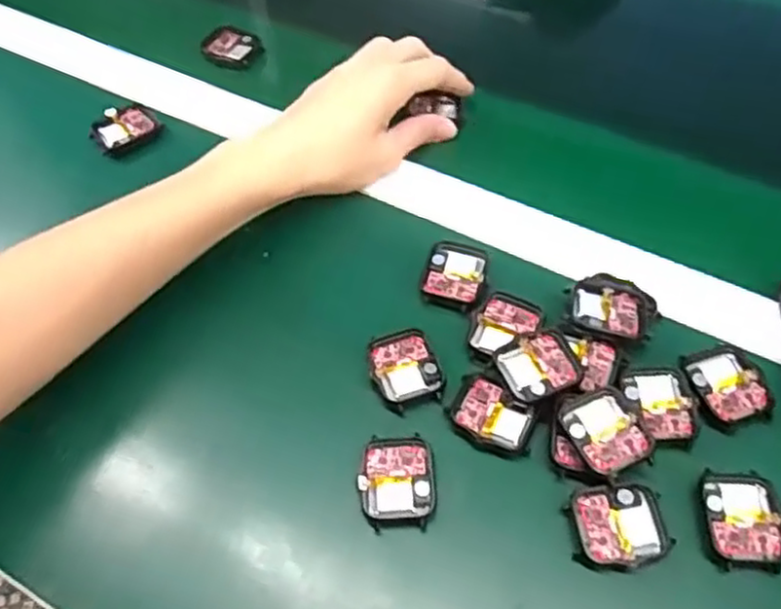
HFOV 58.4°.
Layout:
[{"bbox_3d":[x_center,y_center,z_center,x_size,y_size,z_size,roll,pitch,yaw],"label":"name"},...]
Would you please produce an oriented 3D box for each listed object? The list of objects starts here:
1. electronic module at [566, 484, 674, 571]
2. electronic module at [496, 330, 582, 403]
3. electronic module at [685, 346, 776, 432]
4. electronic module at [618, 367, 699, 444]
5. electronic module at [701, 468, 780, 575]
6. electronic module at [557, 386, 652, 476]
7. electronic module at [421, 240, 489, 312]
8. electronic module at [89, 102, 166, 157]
[{"bbox_3d":[0.111,0.108,0.340,0.045,0.009,0.038,-5,56,-2],"label":"electronic module"},{"bbox_3d":[0.081,0.034,0.382,0.043,0.010,0.035,-21,58,-12],"label":"electronic module"},{"bbox_3d":[0.182,0.043,0.376,0.040,0.004,0.044,-13,56,-7],"label":"electronic module"},{"bbox_3d":[0.142,0.051,0.369,0.035,0.010,0.043,-2,56,0],"label":"electronic module"},{"bbox_3d":[0.172,0.104,0.340,0.037,0.006,0.045,4,56,4],"label":"electronic module"},{"bbox_3d":[0.109,0.065,0.359,0.034,0.013,0.043,-19,57,-11],"label":"electronic module"},{"bbox_3d":[0.039,-0.019,0.424,0.036,0.006,0.045,13,57,10],"label":"electronic module"},{"bbox_3d":[-0.191,-0.127,0.503,0.046,0.015,0.032,-32,61,-19],"label":"electronic module"}]

